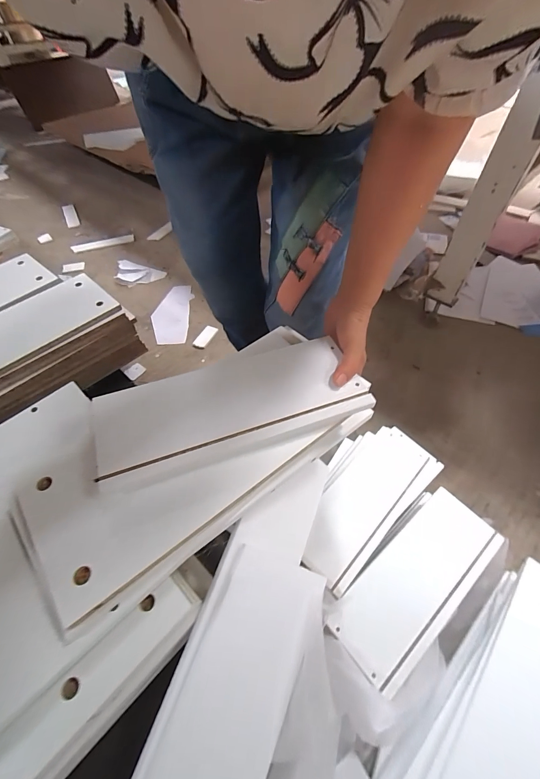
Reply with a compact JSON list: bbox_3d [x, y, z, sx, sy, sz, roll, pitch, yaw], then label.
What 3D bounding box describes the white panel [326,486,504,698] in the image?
[{"bbox_3d":[0.230,0.290,0.503,0.301,0.011,0.113,-34,60,-22],"label":"white panel"}]

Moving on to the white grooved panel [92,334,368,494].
[{"bbox_3d":[-0.046,0.012,0.382,0.296,0.024,0.131,-16,55,-14],"label":"white grooved panel"}]

